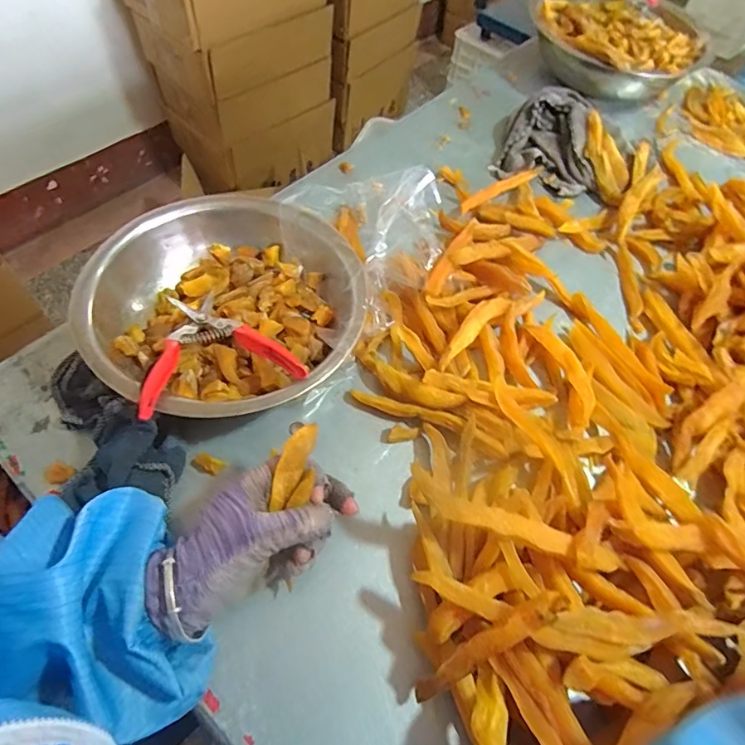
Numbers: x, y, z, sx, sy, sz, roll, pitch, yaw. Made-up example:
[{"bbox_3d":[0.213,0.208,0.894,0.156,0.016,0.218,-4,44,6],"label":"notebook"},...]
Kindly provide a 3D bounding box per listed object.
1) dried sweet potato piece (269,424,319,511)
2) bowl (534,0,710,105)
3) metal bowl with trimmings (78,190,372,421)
[{"bbox_3d":[-0.055,0.070,0.360,0.027,0.015,0.063,21,89,8],"label":"dried sweet potato piece"},{"bbox_3d":[0.389,-0.541,0.806,0.253,0.081,0.253,2,59,-3],"label":"bowl"},{"bbox_3d":[-0.137,-0.065,0.473,0.246,0.062,0.255,2,59,-3],"label":"metal bowl with trimmings"}]

